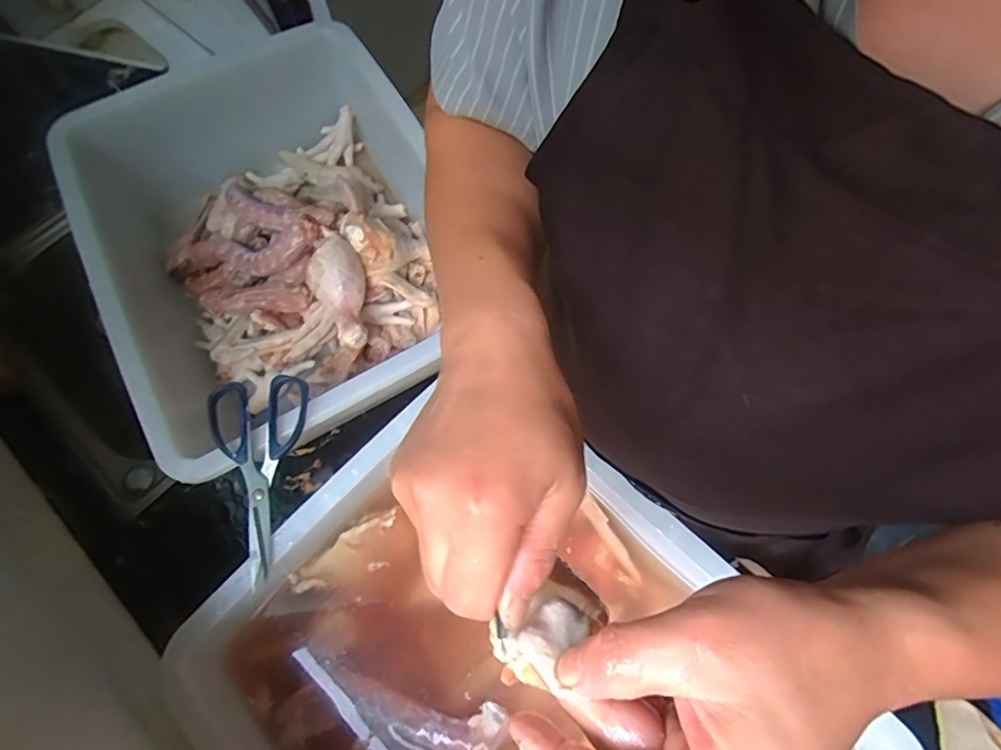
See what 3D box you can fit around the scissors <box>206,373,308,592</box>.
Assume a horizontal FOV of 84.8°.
[{"bbox_3d":[-0.224,0.093,0.500,0.091,0.022,0.184,-9,70,-1],"label":"scissors"}]

